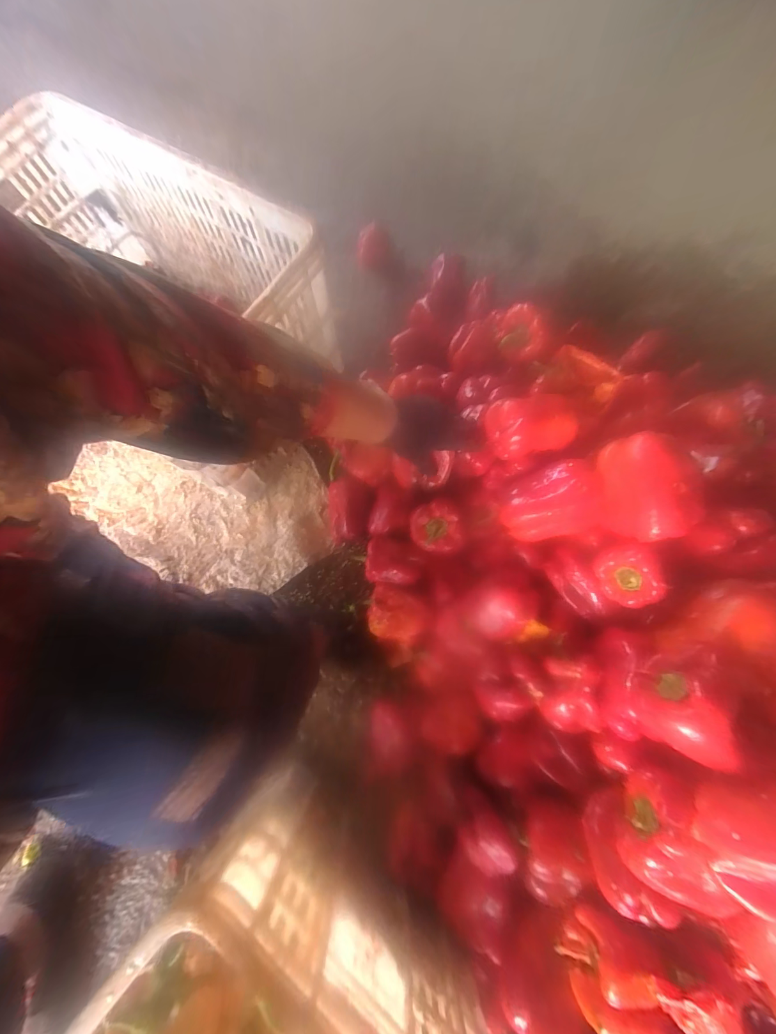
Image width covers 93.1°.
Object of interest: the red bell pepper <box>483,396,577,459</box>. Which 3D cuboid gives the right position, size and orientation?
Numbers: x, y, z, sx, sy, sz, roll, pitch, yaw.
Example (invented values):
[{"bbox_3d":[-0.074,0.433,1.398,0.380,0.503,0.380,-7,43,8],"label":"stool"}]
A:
[{"bbox_3d":[0.193,-0.127,0.506,0.103,0.063,0.076,-1,75,0],"label":"red bell pepper"}]

